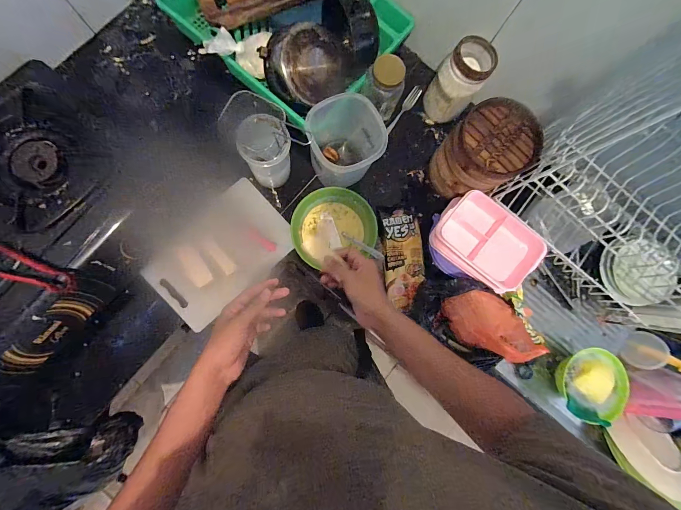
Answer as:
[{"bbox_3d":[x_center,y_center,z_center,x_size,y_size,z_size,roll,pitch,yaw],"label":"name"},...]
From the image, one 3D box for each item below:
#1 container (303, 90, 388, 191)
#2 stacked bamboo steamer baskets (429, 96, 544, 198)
[{"bbox_3d":[0.004,-0.218,0.641,0.134,0.170,0.137,-21,86,-8],"label":"container"},{"bbox_3d":[0.284,-0.203,0.634,0.149,0.154,0.137,1,83,-6],"label":"stacked bamboo steamer baskets"}]

